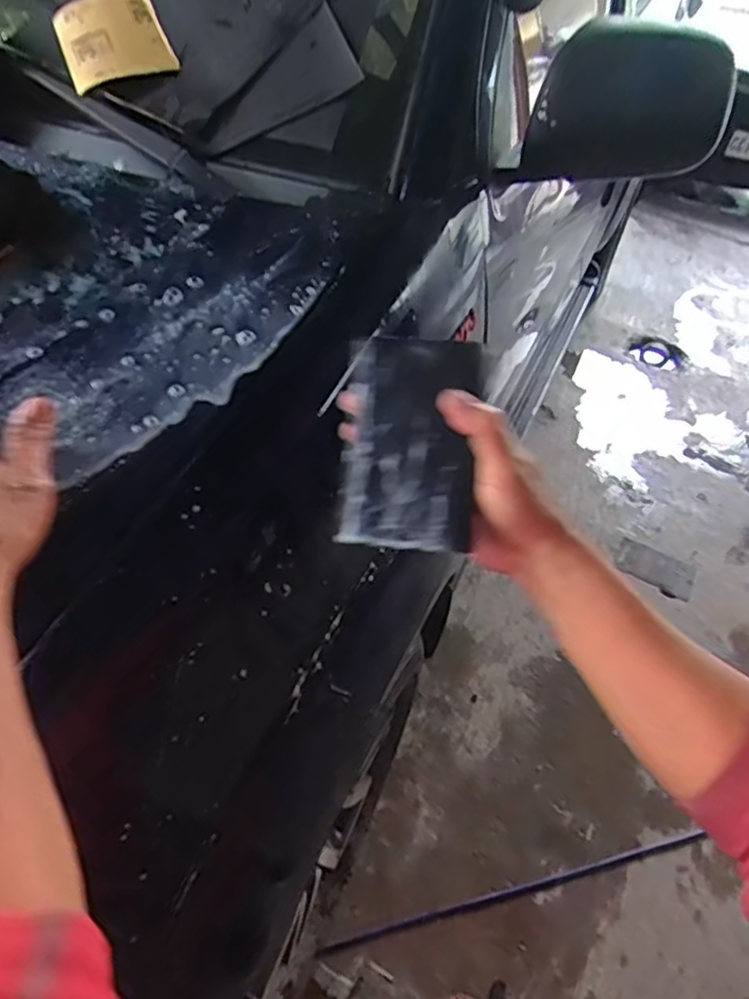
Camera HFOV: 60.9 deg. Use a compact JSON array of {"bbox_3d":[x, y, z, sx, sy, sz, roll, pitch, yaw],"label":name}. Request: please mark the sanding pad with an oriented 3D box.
[{"bbox_3d":[0.024,-0.037,0.414,0.082,0.024,0.133,5,85,6],"label":"sanding pad"}]

